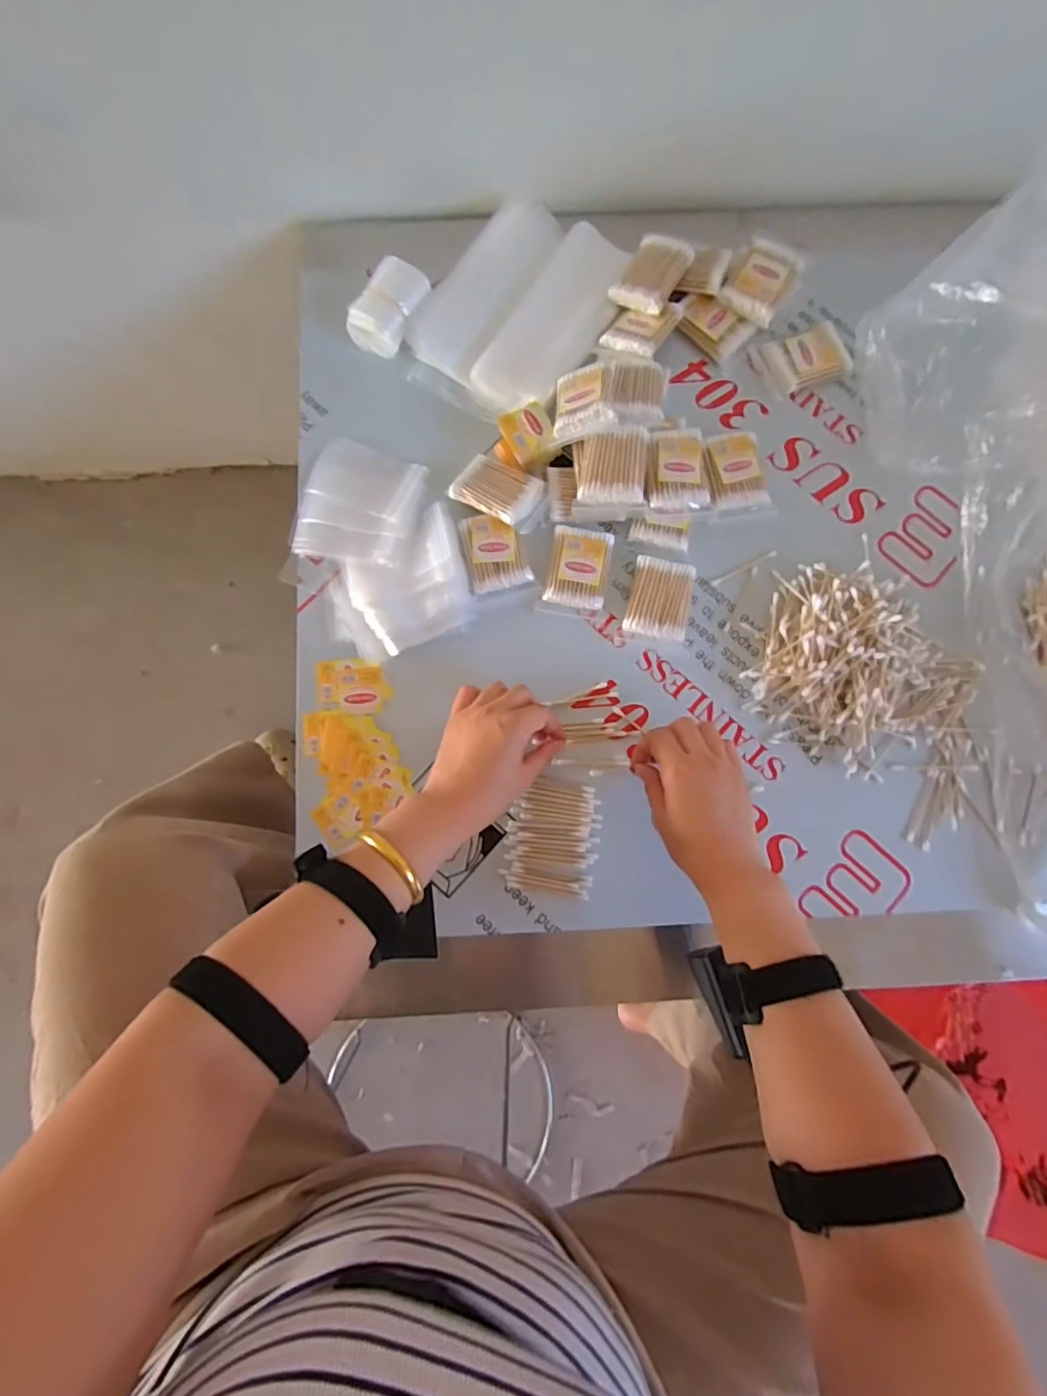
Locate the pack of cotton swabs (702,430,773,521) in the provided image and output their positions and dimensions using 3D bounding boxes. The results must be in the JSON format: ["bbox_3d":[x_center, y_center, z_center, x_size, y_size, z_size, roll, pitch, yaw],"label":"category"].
[{"bbox_3d":[0.204,-0.218,0.545,0.060,0.017,0.080,-9,84,0],"label":"pack of cotton swabs"}]

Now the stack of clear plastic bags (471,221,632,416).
[{"bbox_3d":[0.035,-0.370,0.559,0.085,0.018,0.207,34,86,4],"label":"stack of clear plastic bags"}]

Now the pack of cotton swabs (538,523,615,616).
[{"bbox_3d":[0.051,-0.118,0.529,0.058,0.015,0.082,12,85,2],"label":"pack of cotton swabs"}]

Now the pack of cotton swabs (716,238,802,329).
[{"bbox_3d":[0.235,-0.413,0.561,0.057,0.017,0.082,32,86,4],"label":"pack of cotton swabs"}]

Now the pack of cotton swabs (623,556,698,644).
[{"bbox_3d":[0.130,-0.092,0.530,0.059,0.015,0.072,12,85,2],"label":"pack of cotton swabs"}]

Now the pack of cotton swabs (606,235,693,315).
[{"bbox_3d":[0.123,-0.415,0.555,0.058,0.014,0.070,32,94,19],"label":"pack of cotton swabs"}]

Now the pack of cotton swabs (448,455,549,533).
[{"bbox_3d":[-0.021,-0.193,0.529,0.083,0.018,0.054,28,85,3],"label":"pack of cotton swabs"}]

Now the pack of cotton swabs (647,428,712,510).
[{"bbox_3d":[0.144,-0.212,0.531,0.056,0.021,0.074,1,84,1],"label":"pack of cotton swabs"}]

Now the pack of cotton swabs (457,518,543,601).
[{"bbox_3d":[-0.025,-0.134,0.530,0.056,0.012,0.078,-13,84,-1],"label":"pack of cotton swabs"}]

